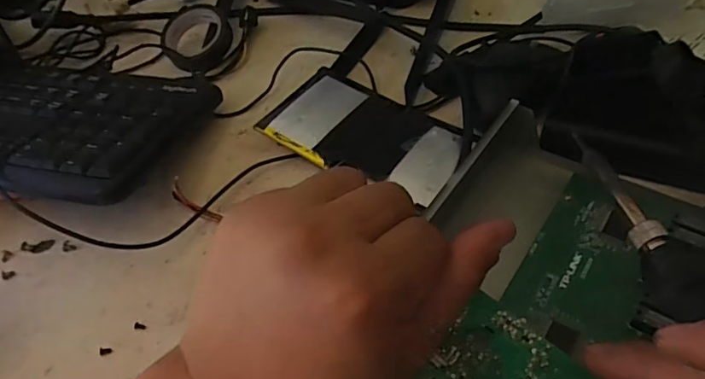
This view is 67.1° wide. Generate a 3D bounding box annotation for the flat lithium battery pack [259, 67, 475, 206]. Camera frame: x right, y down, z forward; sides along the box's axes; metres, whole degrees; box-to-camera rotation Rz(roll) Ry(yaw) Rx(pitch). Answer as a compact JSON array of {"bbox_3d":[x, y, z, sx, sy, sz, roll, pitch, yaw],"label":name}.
[{"bbox_3d":[0.014,-0.042,0.379,0.140,0.016,0.088,27,56,25],"label":"flat lithium battery pack"}]

